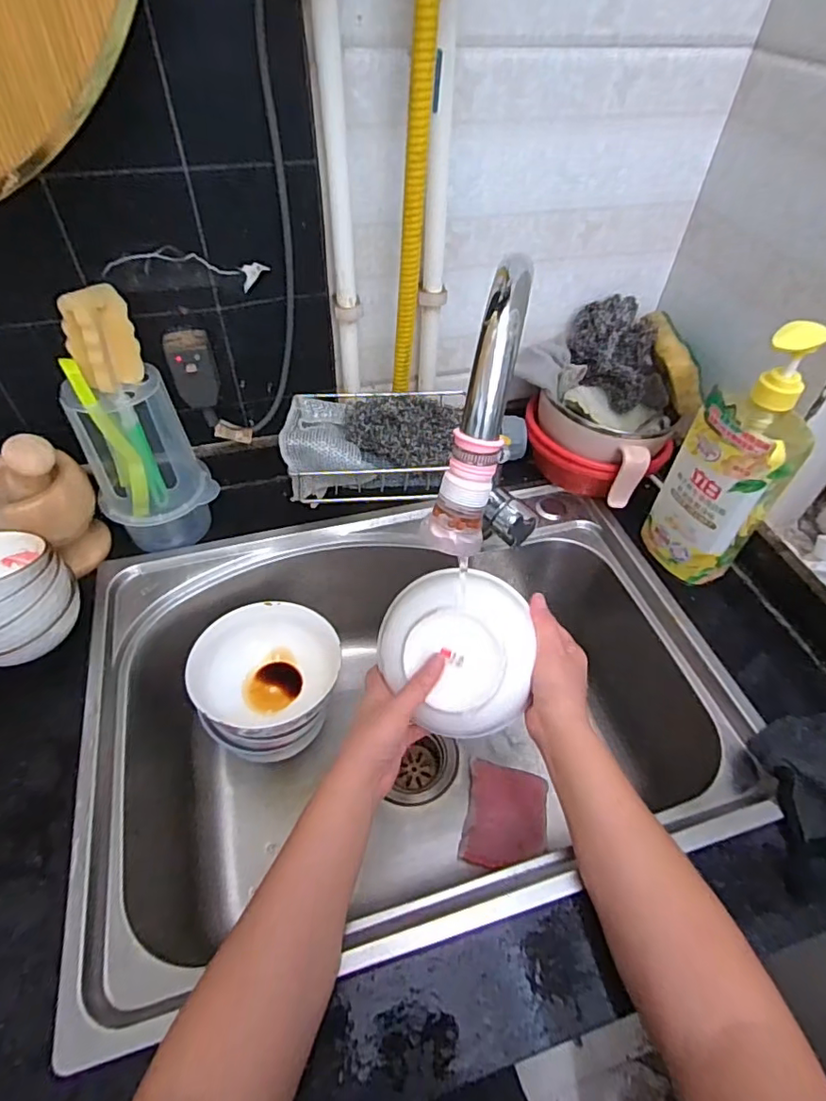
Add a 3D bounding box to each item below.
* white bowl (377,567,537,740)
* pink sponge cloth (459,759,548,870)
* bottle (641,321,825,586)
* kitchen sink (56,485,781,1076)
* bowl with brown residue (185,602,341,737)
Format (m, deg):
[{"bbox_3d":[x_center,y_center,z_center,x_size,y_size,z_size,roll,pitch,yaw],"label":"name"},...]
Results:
[{"bbox_3d":[0.041,0.088,0.479,0.132,0.068,0.147,-42,81,8],"label":"white bowl"},{"bbox_3d":[0.102,0.292,0.610,0.086,0.008,0.104,1,55,17],"label":"pink sponge cloth"},{"bbox_3d":[0.300,-0.077,0.524,0.098,0.258,0.052,36,57,25],"label":"bottle"},{"bbox_3d":[-0.006,0.178,0.616,0.572,0.233,0.425,-12,51,-12],"label":"kitchen sink"},{"bbox_3d":[-0.163,0.134,0.602,0.138,0.064,0.154,1,50,-2],"label":"bowl with brown residue"}]

